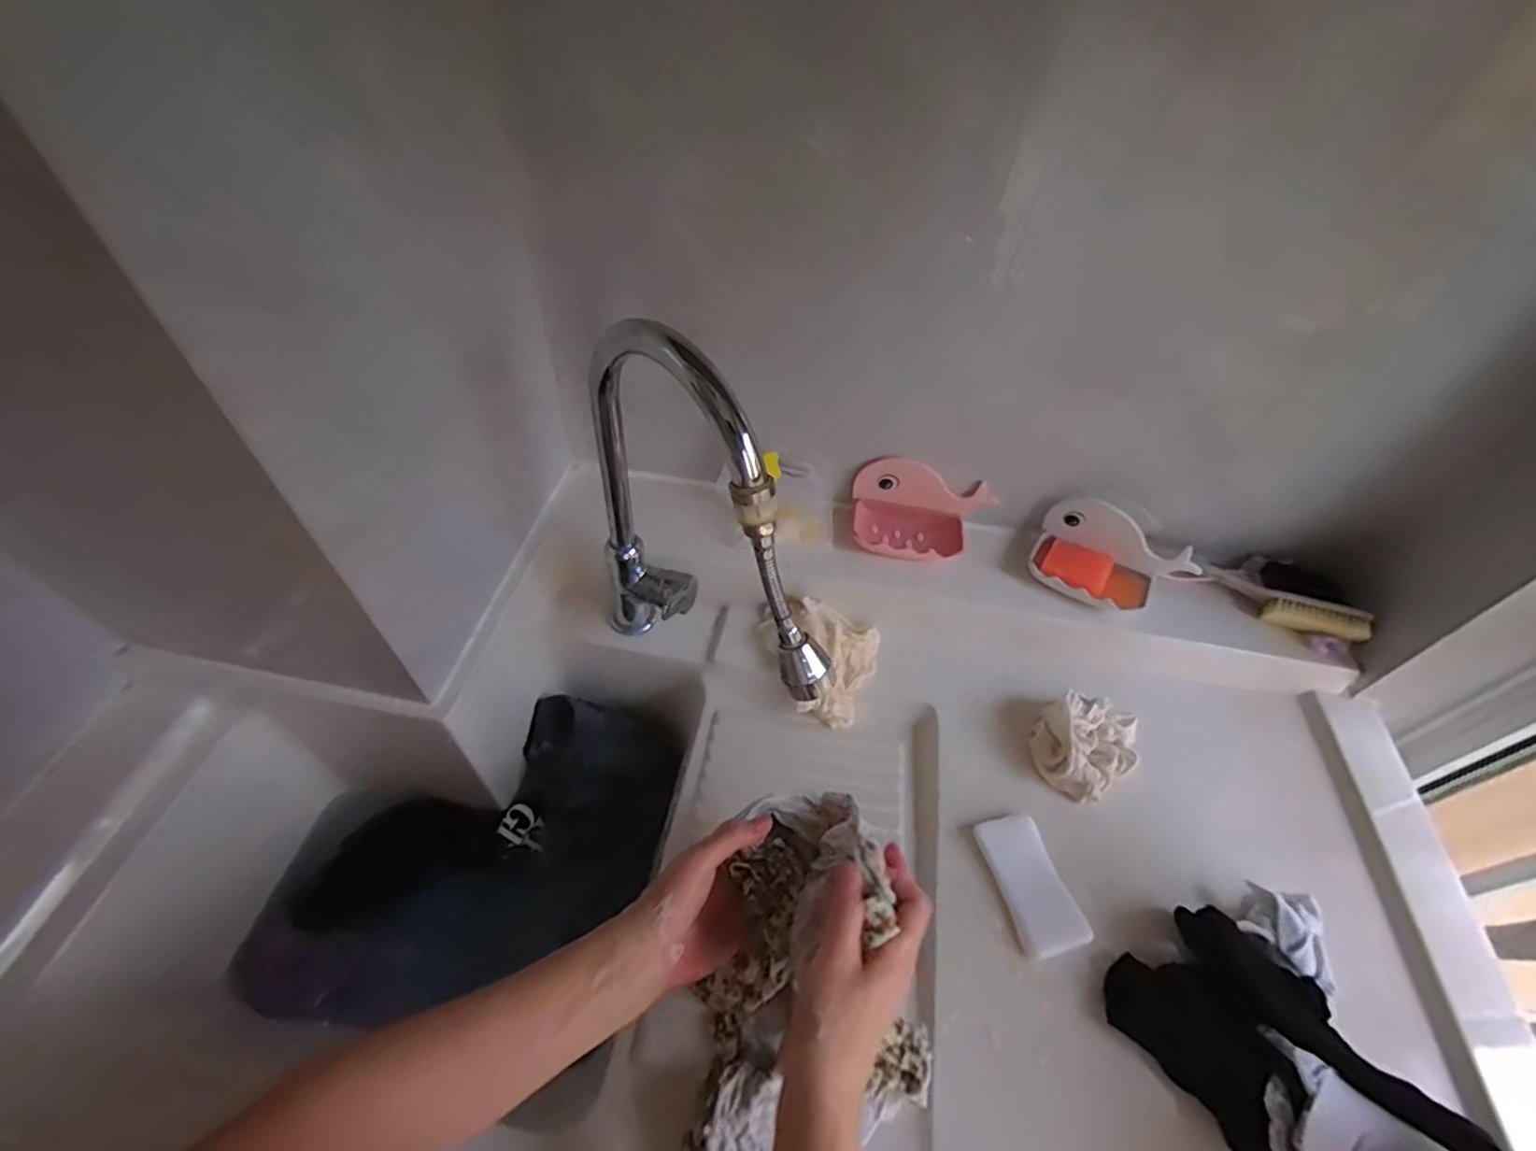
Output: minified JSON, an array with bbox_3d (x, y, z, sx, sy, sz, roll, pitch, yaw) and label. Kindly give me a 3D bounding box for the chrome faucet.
[{"bbox_3d":[-0.054,0.001,0.542,0.062,0.366,0.272,-30,59,-25],"label":"chrome faucet"}]

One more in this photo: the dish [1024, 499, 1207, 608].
[{"bbox_3d":[0.370,-0.014,0.689,0.160,0.062,0.089,23,53,13],"label":"dish"}]

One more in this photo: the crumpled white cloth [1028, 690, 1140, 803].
[{"bbox_3d":[0.309,0.159,0.630,0.115,0.061,0.089,-28,58,-24],"label":"crumpled white cloth"}]

